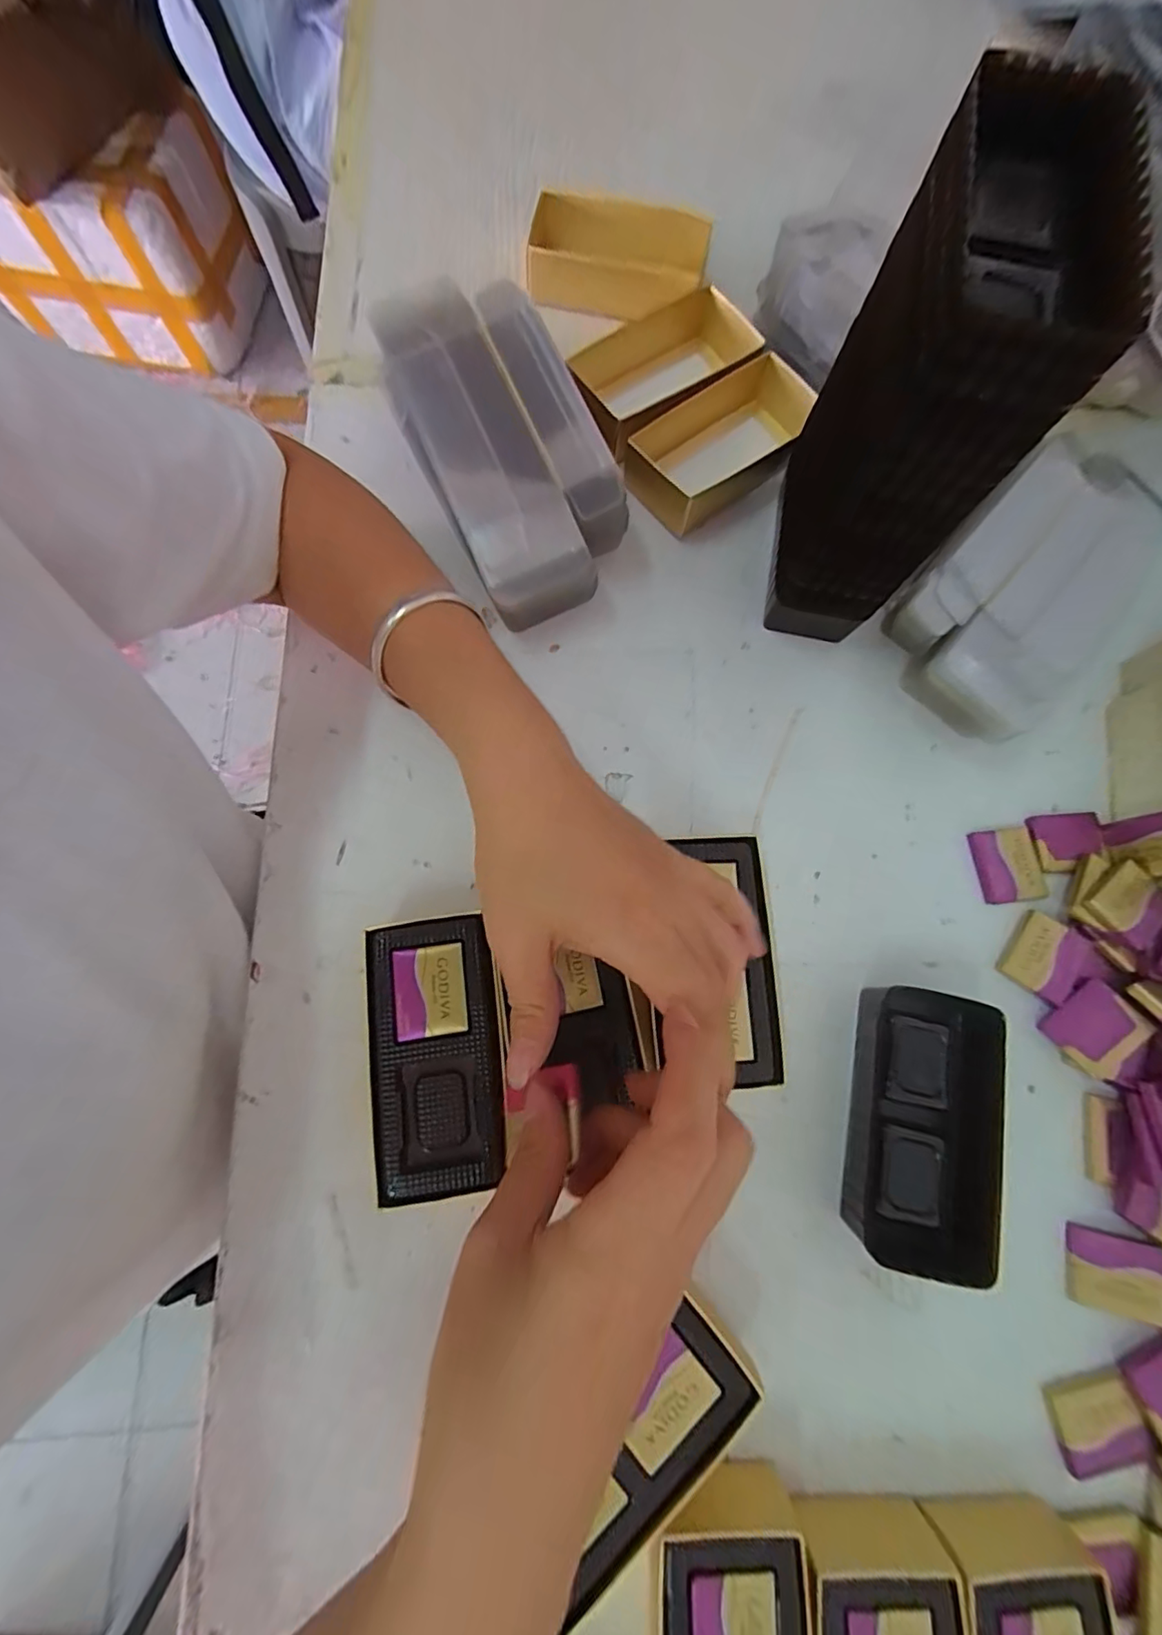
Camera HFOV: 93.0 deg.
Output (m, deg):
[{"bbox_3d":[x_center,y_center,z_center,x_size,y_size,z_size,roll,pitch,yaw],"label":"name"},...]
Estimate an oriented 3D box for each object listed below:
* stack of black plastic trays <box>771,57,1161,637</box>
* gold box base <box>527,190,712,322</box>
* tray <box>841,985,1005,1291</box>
[{"bbox_3d":[0.144,-0.174,0.256,0.059,0.178,0.115,12,75,2],"label":"stack of black plastic trays"},{"bbox_3d":[0.023,-0.386,0.380,0.121,0.032,0.067,11,75,1],"label":"gold box base"},{"bbox_3d":[0.161,0.144,0.259,0.058,0.024,0.118,14,76,2],"label":"tray"}]

